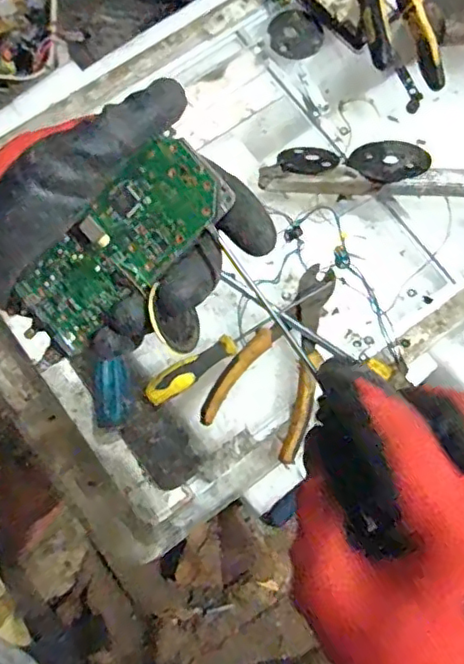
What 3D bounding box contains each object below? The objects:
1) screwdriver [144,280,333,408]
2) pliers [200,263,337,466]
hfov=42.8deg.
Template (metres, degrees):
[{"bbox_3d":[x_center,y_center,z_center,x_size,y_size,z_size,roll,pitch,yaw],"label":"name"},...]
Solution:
[{"bbox_3d":[0.008,0.008,0.508,0.183,0.024,0.021,-32,78,-7],"label":"screwdriver"},{"bbox_3d":[0.045,0.016,0.506,0.084,0.023,0.168,23,77,6],"label":"pliers"}]

